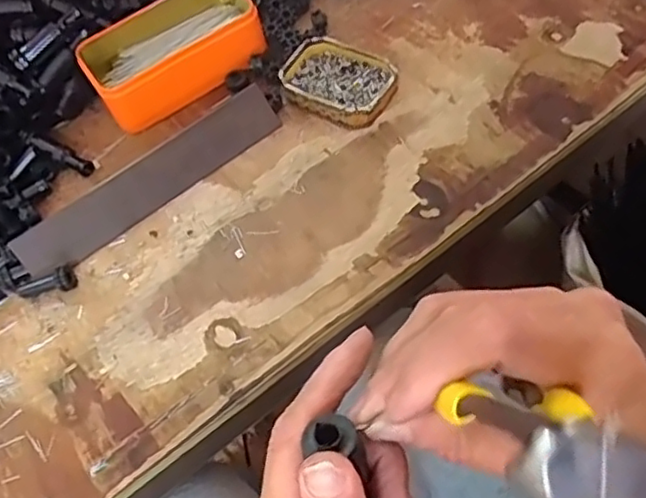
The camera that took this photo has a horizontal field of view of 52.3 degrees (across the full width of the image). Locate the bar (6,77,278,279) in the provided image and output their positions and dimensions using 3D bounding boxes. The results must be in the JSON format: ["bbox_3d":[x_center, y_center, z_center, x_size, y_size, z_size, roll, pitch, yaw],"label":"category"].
[{"bbox_3d":[-0.129,-0.051,0.499,0.216,0.039,0.007,-36,19,-12],"label":"bar"}]

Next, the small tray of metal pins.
[{"bbox_3d":[0.012,-0.136,0.522,0.091,0.017,0.063,26,66,23],"label":"small tray of metal pins"}]

